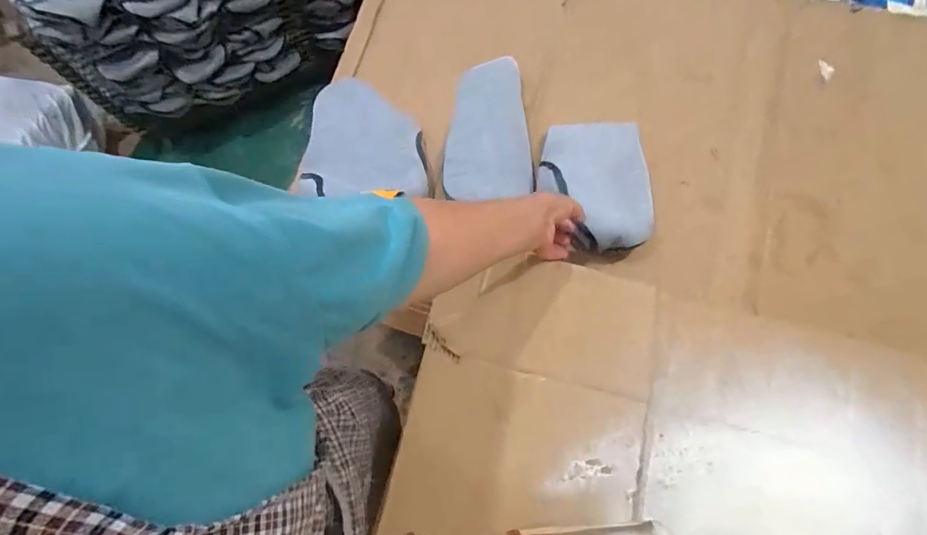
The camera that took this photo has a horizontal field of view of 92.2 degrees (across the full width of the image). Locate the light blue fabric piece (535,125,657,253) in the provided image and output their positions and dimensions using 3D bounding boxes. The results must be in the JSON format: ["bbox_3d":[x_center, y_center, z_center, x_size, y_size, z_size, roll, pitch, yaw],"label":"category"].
[{"bbox_3d":[0.204,-0.128,0.671,0.157,0.040,0.202,-4,75,-2],"label":"light blue fabric piece"}]

